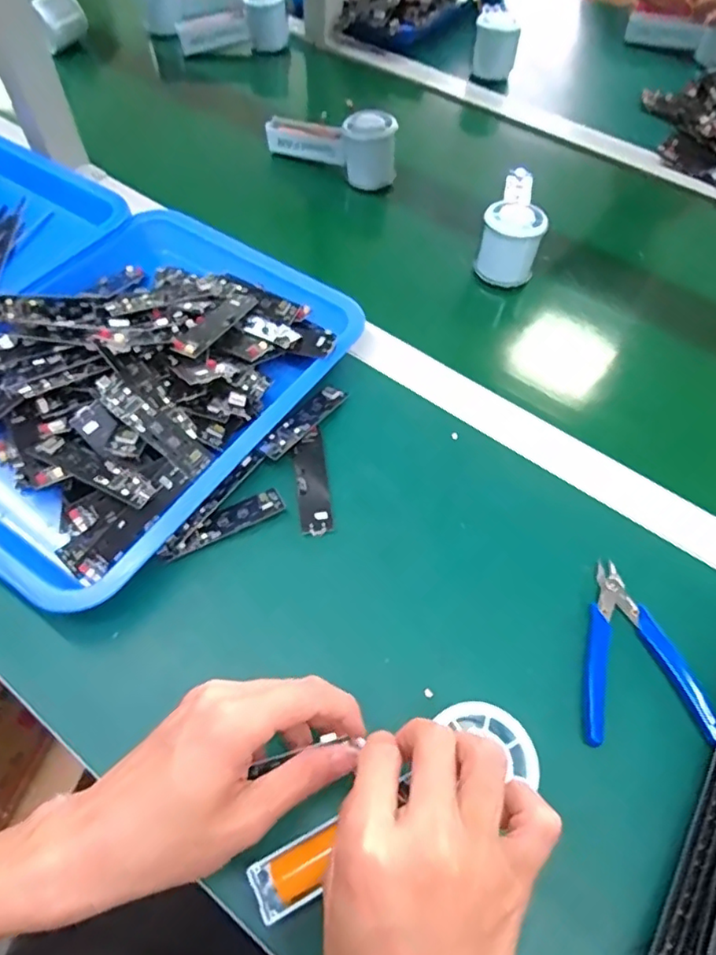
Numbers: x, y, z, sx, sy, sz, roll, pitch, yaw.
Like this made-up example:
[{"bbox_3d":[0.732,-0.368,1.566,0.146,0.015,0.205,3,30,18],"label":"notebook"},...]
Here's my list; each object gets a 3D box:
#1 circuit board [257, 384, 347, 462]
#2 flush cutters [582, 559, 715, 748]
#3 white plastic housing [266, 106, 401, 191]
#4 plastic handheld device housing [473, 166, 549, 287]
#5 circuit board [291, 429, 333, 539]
[{"bbox_3d":[-0.042,-0.044,0.450,0.019,0.005,0.086,40,60,5],"label":"circuit board"},{"bbox_3d":[0.184,0.116,0.365,0.074,0.014,0.117,16,58,6],"label":"flush cutters"},{"bbox_3d":[-0.028,-0.377,0.638,0.151,0.059,0.054,29,60,13],"label":"white plastic housing"},{"bbox_3d":[0.145,-0.232,0.543,0.054,0.084,0.048,11,58,3],"label":"plastic handheld device housing"},{"bbox_3d":[-0.034,0.002,0.430,0.024,0.009,0.084,-6,59,-8],"label":"circuit board"}]

